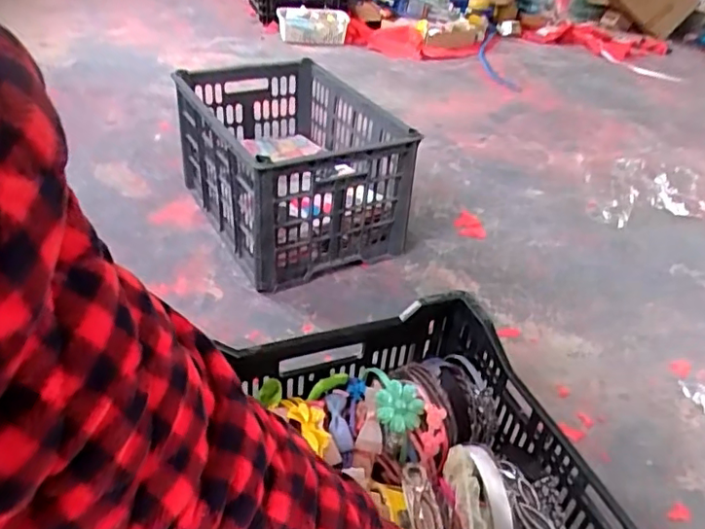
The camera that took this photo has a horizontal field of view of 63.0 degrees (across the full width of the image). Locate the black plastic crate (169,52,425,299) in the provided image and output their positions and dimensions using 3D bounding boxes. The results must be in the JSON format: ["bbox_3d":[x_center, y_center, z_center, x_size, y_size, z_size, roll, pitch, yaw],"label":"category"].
[{"bbox_3d":[-0.141,-0.233,1.254,0.350,0.271,0.575,-15,41,-25],"label":"black plastic crate"}]

